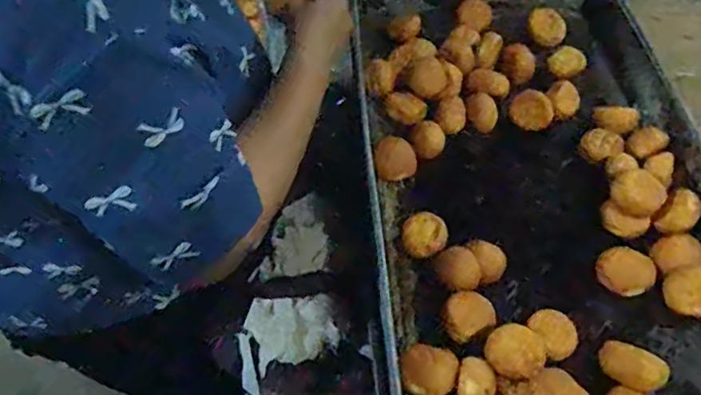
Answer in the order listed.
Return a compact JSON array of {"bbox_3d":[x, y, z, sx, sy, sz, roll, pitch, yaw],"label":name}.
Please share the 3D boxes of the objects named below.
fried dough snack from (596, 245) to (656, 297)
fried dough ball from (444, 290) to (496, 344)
[{"bbox_3d":[0.285,0.080,0.661,0.055,0.030,0.046,27,59,21],"label":"fried dough snack"},{"bbox_3d":[0.118,0.120,0.637,0.051,0.036,0.044,-22,56,-13],"label":"fried dough ball"}]

